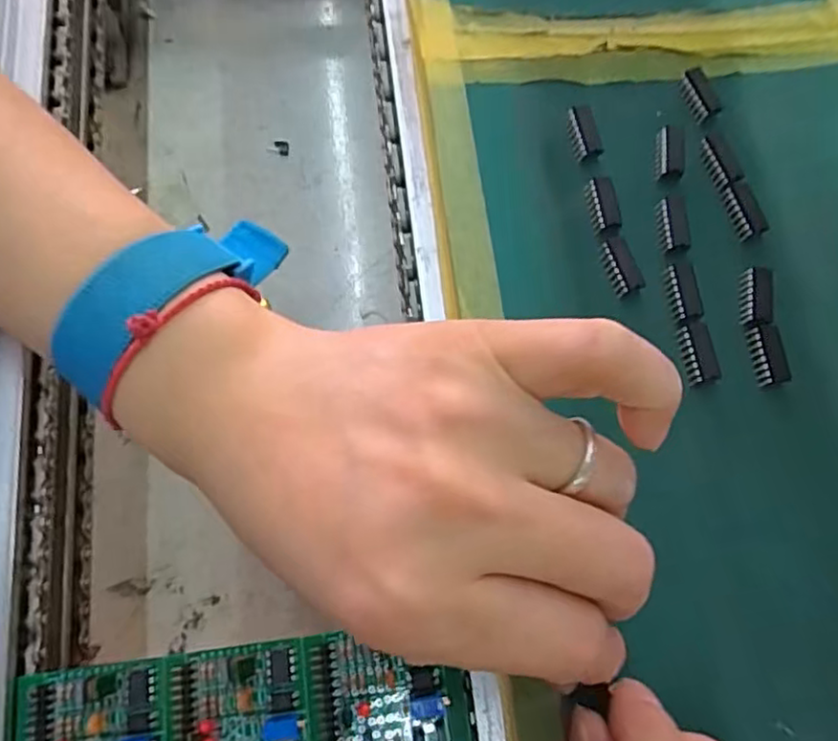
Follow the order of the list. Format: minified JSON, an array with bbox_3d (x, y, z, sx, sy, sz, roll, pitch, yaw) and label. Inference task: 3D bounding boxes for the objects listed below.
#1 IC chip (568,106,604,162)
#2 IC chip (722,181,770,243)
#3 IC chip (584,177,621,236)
[{"bbox_3d":[0.059,-0.085,0.237,0.009,0.005,0.020,-9,74,-4],"label":"IC chip"},{"bbox_3d":[0.113,-0.056,0.228,0.011,0.004,0.021,-13,74,-5],"label":"IC chip"},{"bbox_3d":[0.064,-0.057,0.227,0.010,0.004,0.021,-5,73,-3],"label":"IC chip"}]

